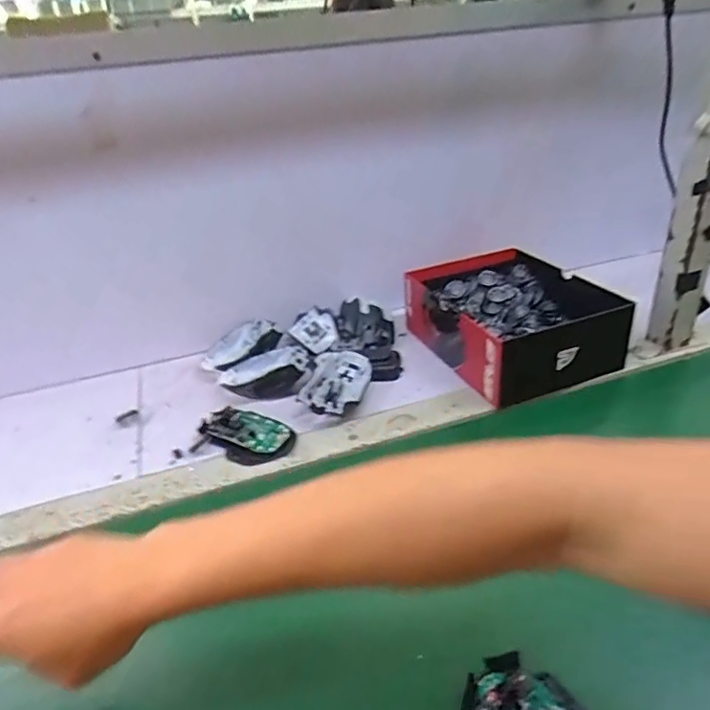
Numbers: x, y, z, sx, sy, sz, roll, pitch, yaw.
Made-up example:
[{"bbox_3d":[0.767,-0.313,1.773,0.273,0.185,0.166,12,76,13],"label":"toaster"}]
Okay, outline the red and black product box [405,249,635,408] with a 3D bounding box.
[{"bbox_3d":[0.199,-0.048,0.720,0.185,0.088,0.231,-14,31,-16],"label":"red and black product box"}]

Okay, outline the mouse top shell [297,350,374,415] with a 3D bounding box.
[{"bbox_3d":[-0.020,0.033,0.656,0.064,0.043,0.109,5,31,17],"label":"mouse top shell"}]

